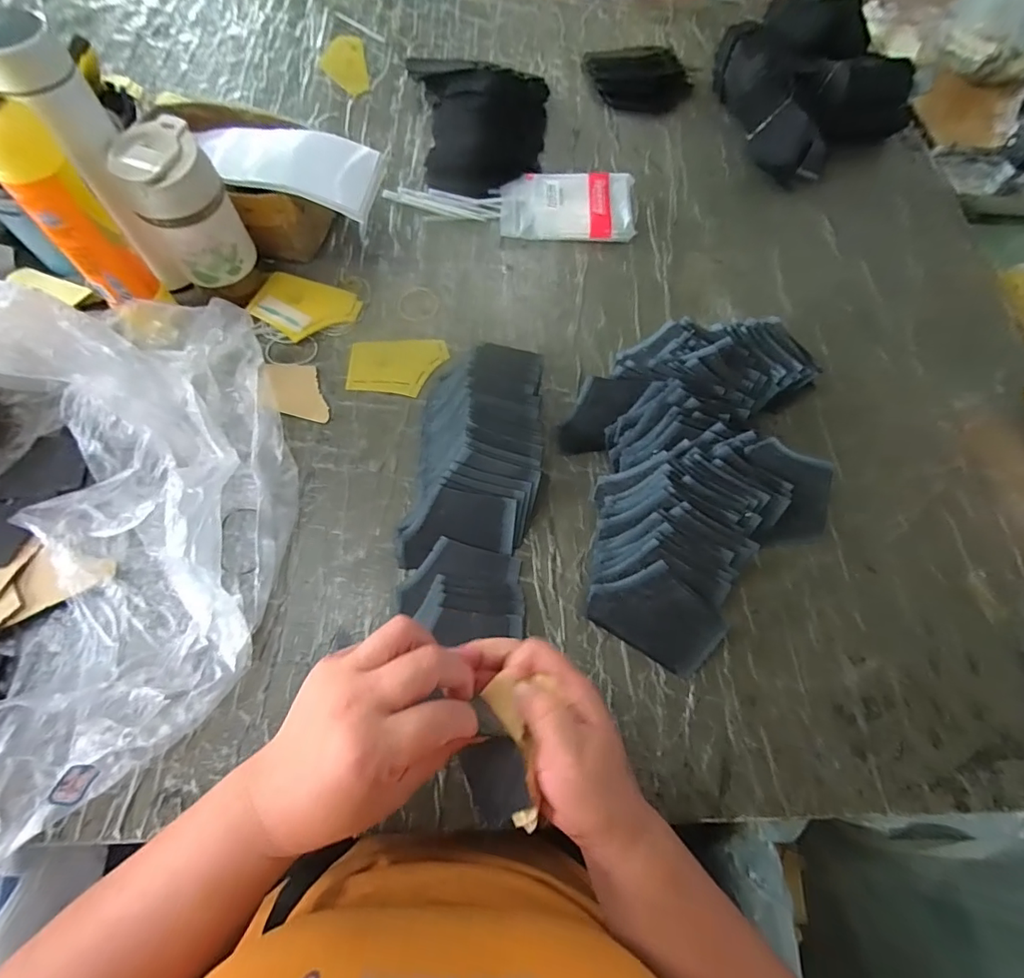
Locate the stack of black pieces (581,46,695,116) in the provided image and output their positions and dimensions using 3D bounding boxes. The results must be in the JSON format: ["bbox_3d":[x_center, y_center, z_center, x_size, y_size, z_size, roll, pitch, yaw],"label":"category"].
[{"bbox_3d":[0.197,-0.645,0.756,0.157,0.030,0.146,-9,67,-6],"label":"stack of black pieces"}]

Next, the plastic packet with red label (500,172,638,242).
[{"bbox_3d":[0.074,-0.368,0.640,0.171,0.034,0.095,4,66,-1],"label":"plastic packet with red label"}]

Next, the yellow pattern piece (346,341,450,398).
[{"bbox_3d":[-0.127,-0.137,0.545,0.105,0.004,0.072,1,66,-2],"label":"yellow pattern piece"}]

